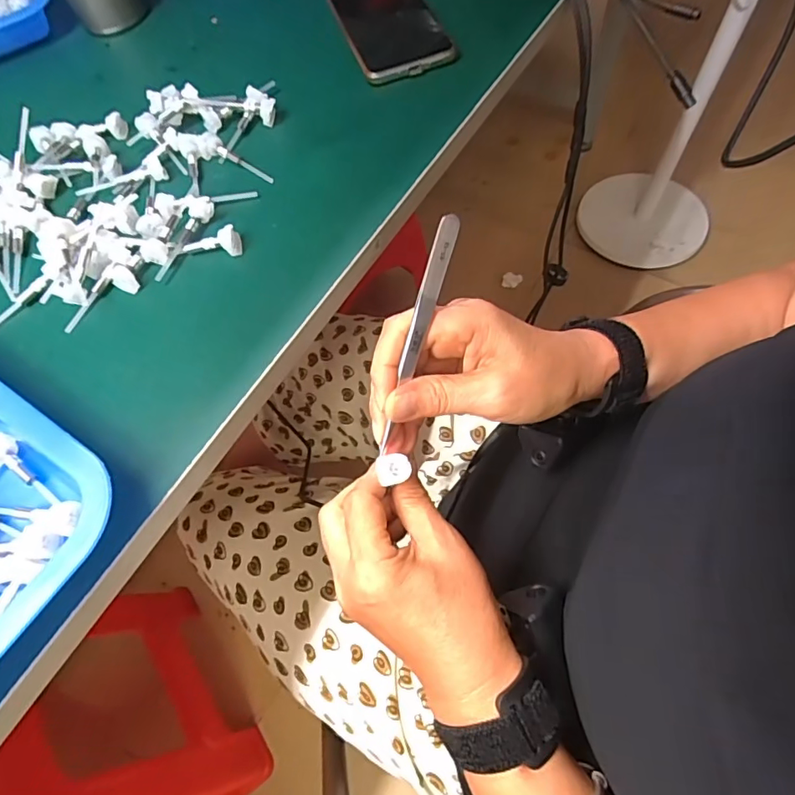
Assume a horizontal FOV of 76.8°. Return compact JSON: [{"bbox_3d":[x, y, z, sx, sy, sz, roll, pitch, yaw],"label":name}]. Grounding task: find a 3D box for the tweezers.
[{"bbox_3d":[0.010,-0.028,0.254,0.009,0.006,0.125,18,109,8],"label":"tweezers"}]

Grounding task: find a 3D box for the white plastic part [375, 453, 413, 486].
[{"bbox_3d":[-0.002,0.039,0.278,0.019,0.004,0.016,-5,67,-2],"label":"white plastic part"}]

